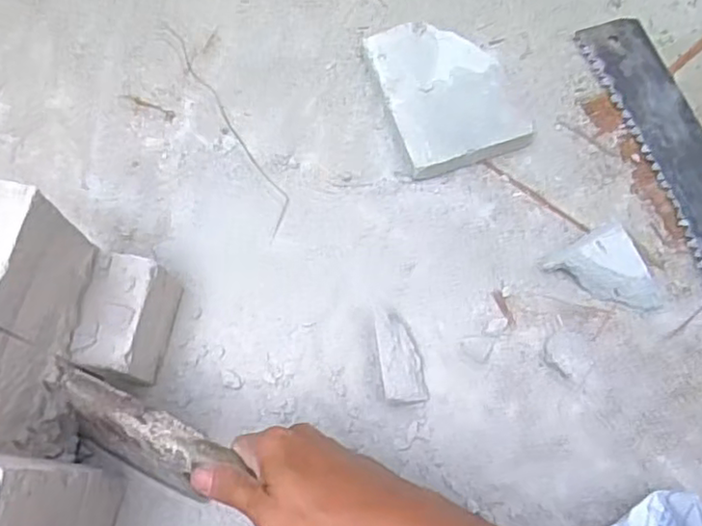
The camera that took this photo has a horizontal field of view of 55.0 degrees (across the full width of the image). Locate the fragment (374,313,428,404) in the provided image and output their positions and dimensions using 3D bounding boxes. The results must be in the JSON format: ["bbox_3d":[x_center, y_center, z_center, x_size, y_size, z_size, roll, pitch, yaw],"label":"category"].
[{"bbox_3d":[0.041,0.080,0.558,0.038,0.038,0.076,-9,71,-2],"label":"fragment"}]

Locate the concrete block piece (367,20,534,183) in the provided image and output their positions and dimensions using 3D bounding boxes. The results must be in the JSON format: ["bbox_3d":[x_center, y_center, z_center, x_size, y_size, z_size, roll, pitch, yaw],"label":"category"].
[{"bbox_3d":[0.088,-0.166,0.652,0.115,0.029,0.154,-19,72,-6],"label":"concrete block piece"}]

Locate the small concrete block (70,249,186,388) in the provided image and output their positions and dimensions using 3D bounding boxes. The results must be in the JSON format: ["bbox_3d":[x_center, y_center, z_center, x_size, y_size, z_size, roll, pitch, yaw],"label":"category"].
[{"bbox_3d":[-0.183,0.047,0.556,0.052,0.083,0.095,9,72,4],"label":"small concrete block"}]

